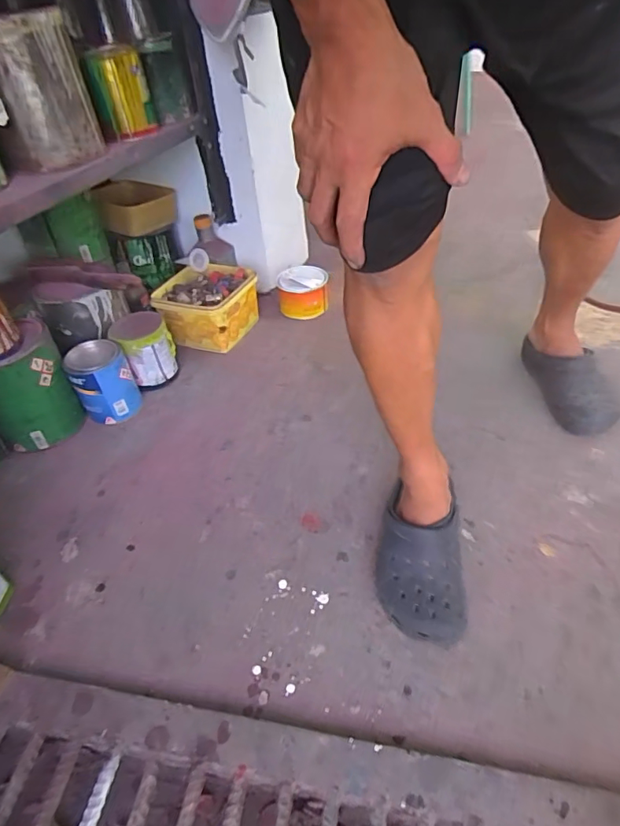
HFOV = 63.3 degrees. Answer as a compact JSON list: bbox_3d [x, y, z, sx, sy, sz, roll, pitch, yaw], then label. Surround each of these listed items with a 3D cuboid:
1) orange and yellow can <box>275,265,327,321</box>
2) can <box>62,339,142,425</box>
[{"bbox_3d":[-0.017,-0.297,1.239,0.122,0.093,0.093,1,42,8],"label":"orange and yellow can"},{"bbox_3d":[-0.408,-0.061,0.990,0.110,0.138,0.106,-4,42,3],"label":"can"}]

